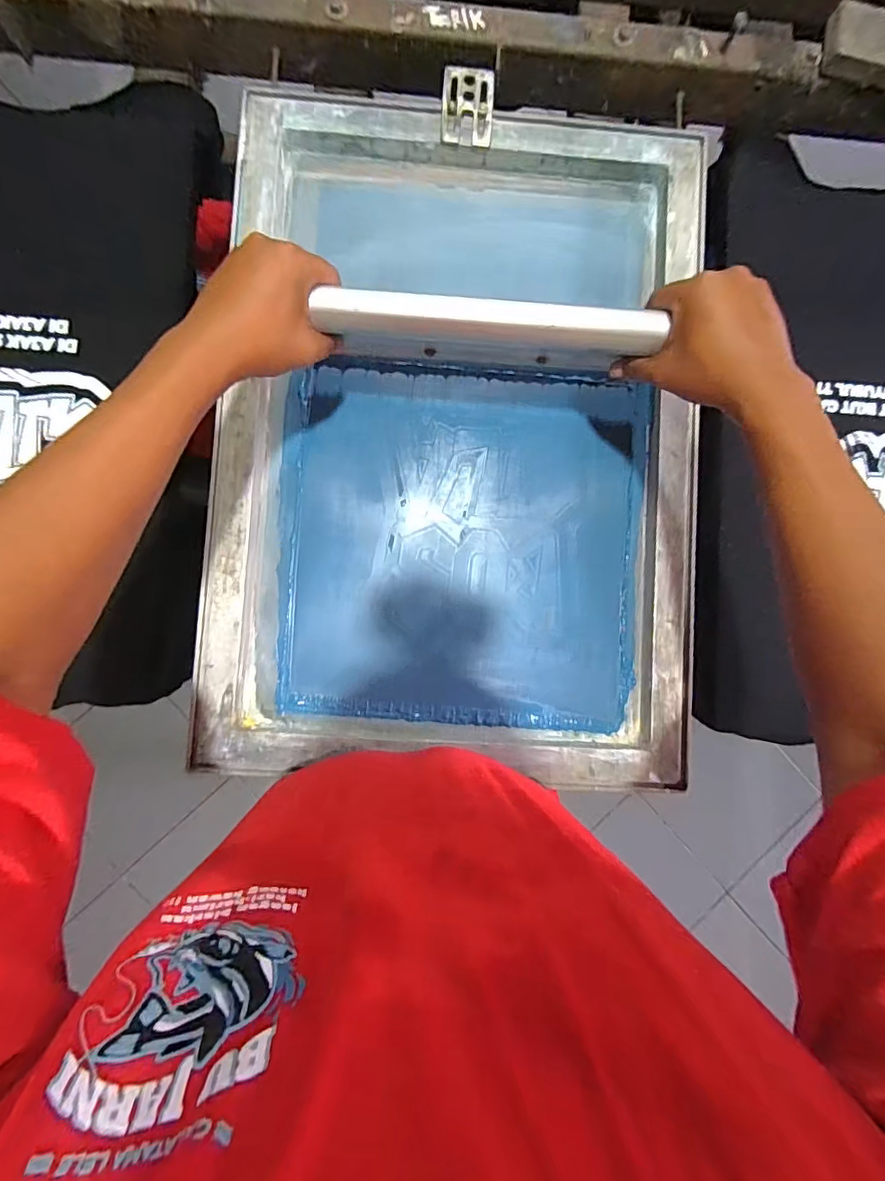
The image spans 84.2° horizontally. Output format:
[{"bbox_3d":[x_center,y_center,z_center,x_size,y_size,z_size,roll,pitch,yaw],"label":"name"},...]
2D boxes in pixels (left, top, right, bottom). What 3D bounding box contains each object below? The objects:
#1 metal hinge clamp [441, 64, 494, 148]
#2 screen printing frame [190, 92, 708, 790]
[{"bbox_3d":[0.026,-0.499,0.505,0.052,0.013,0.076,4,86,-4],"label":"metal hinge clamp"},{"bbox_3d":[0.020,-0.149,0.499,0.468,0.044,0.648,4,86,-4],"label":"screen printing frame"}]

